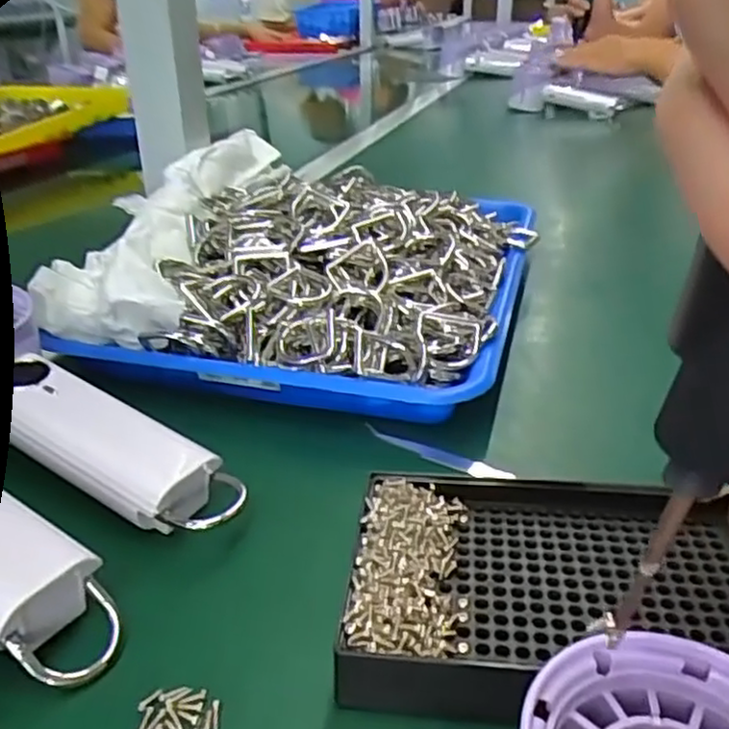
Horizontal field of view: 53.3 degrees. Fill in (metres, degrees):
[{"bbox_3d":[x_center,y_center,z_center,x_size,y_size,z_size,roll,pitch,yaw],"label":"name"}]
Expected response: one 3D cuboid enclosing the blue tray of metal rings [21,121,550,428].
[{"bbox_3d":[-0.026,-0.075,0.473,0.253,0.079,0.317,7,29,12],"label":"blue tray of metal rings"}]

